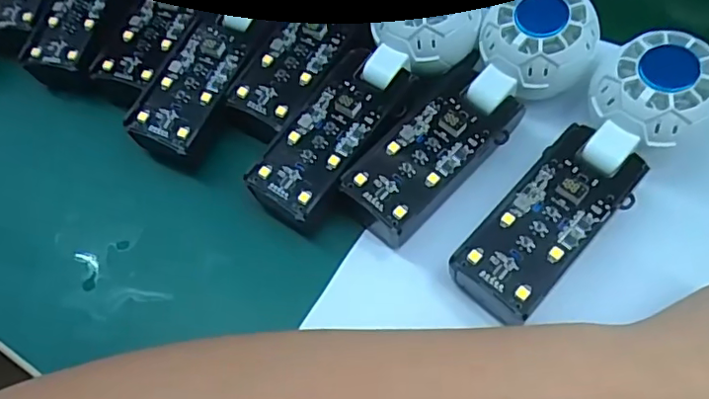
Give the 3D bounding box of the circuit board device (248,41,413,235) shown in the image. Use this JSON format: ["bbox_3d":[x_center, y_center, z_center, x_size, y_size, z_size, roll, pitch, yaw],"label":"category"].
[{"bbox_3d":[-0.009,-0.036,0.325,0.048,0.025,0.115,30,72,20],"label":"circuit board device"}]

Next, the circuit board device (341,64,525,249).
[{"bbox_3d":[0.043,-0.026,0.317,0.048,0.032,0.110,36,68,22],"label":"circuit board device"}]

